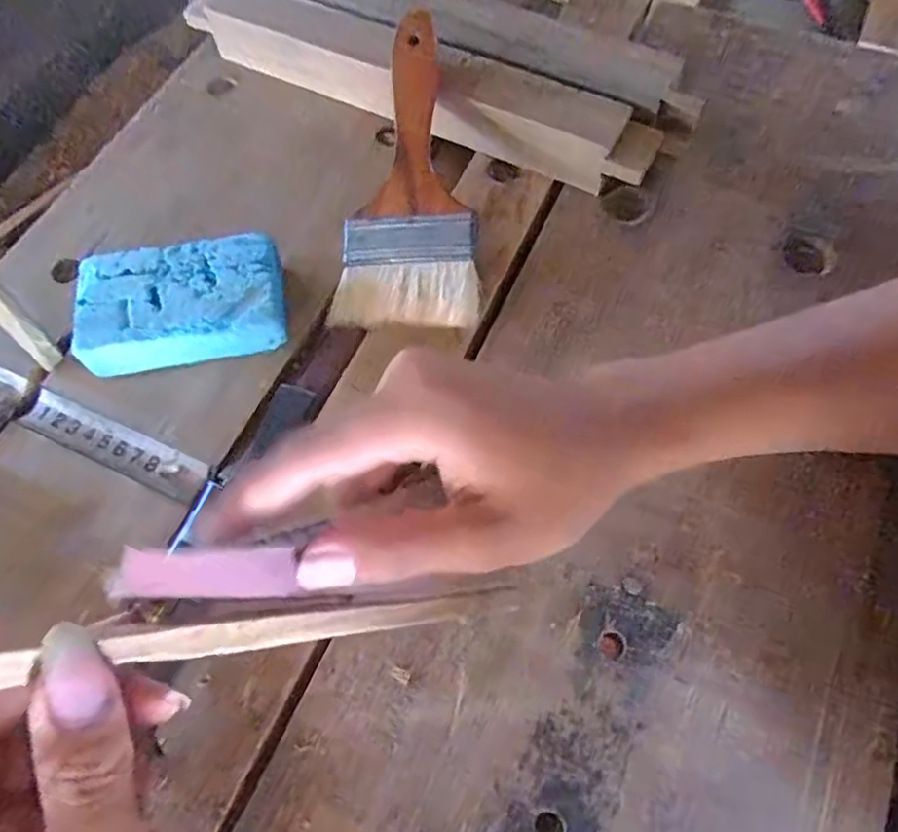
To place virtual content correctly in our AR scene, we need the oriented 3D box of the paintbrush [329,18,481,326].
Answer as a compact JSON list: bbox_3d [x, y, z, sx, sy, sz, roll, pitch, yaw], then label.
[{"bbox_3d":[-0.019,-0.136,0.349,0.074,0.012,0.175,3,83,4],"label":"paintbrush"}]

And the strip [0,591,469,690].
[{"bbox_3d":[-0.086,0.065,0.177,0.209,0.008,0.013,3,61,-33],"label":"strip"}]

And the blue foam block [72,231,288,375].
[{"bbox_3d":[-0.138,-0.059,0.329,0.102,0.021,0.063,-11,66,-3],"label":"blue foam block"}]

